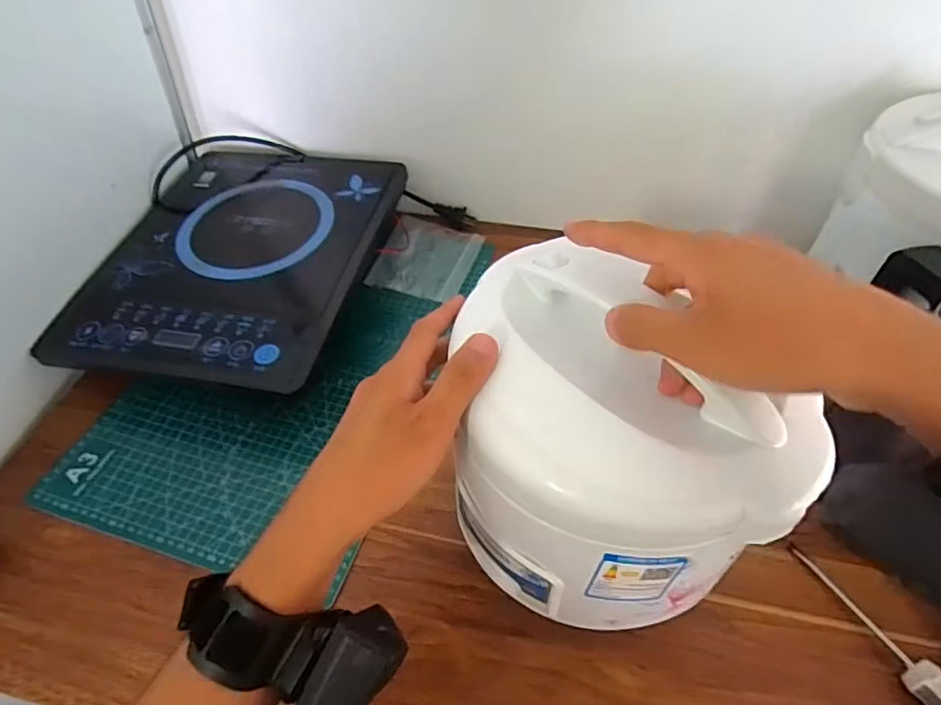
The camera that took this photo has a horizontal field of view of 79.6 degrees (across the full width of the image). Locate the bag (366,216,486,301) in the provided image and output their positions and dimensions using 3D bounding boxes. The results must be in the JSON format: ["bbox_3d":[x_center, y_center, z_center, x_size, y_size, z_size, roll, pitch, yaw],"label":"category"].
[{"bbox_3d":[-0.054,-0.117,0.696,0.118,0.007,0.132,13,51,13],"label":"bag"}]

